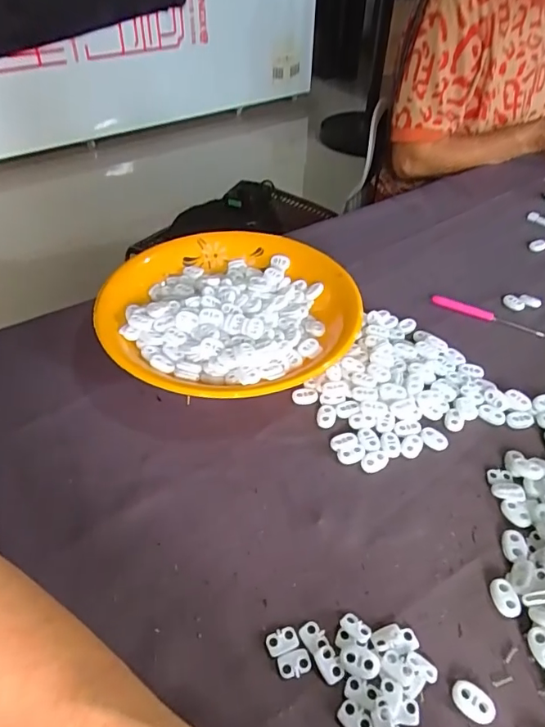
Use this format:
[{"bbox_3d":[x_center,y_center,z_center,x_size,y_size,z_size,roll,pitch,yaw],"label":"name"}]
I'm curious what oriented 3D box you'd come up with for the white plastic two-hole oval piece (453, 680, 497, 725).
[{"bbox_3d":[0.110,0.185,0.272,0.023,0.005,0.015,23,47,21],"label":"white plastic two-hole oval piece"}]

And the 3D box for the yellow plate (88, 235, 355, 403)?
[{"bbox_3d":[-0.038,-0.050,0.479,0.226,0.045,0.238,1,43,-1],"label":"yellow plate"}]

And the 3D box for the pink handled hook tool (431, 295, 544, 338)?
[{"bbox_3d":[0.220,-0.051,0.512,0.112,0.011,0.013,17,45,16],"label":"pink handled hook tool"}]

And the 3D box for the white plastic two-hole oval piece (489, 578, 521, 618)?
[{"bbox_3d":[0.146,0.147,0.313,0.015,0.006,0.022,0,43,-2],"label":"white plastic two-hole oval piece"}]

